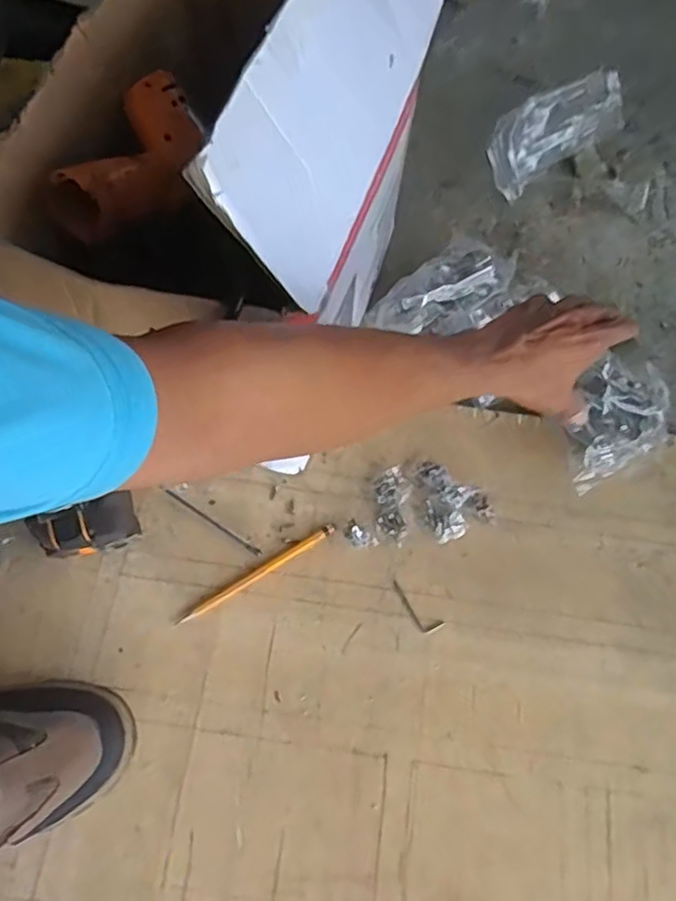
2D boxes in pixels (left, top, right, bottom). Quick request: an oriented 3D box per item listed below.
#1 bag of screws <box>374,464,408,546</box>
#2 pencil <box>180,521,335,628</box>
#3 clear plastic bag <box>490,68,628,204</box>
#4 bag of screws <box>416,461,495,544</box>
[{"bbox_3d":[0.046,0.047,0.574,0.026,0.007,0.069,2,66,-3],"label":"bag of screws"},{"bbox_3d":[-0.066,0.102,0.547,0.146,0.004,0.010,-31,71,-15],"label":"pencil"},{"bbox_3d":[0.231,-0.339,0.709,0.140,0.100,0.048,-24,70,-13],"label":"clear plastic bag"},{"bbox_3d":[0.098,0.039,0.576,0.055,0.017,0.070,-21,69,-12],"label":"bag of screws"}]

